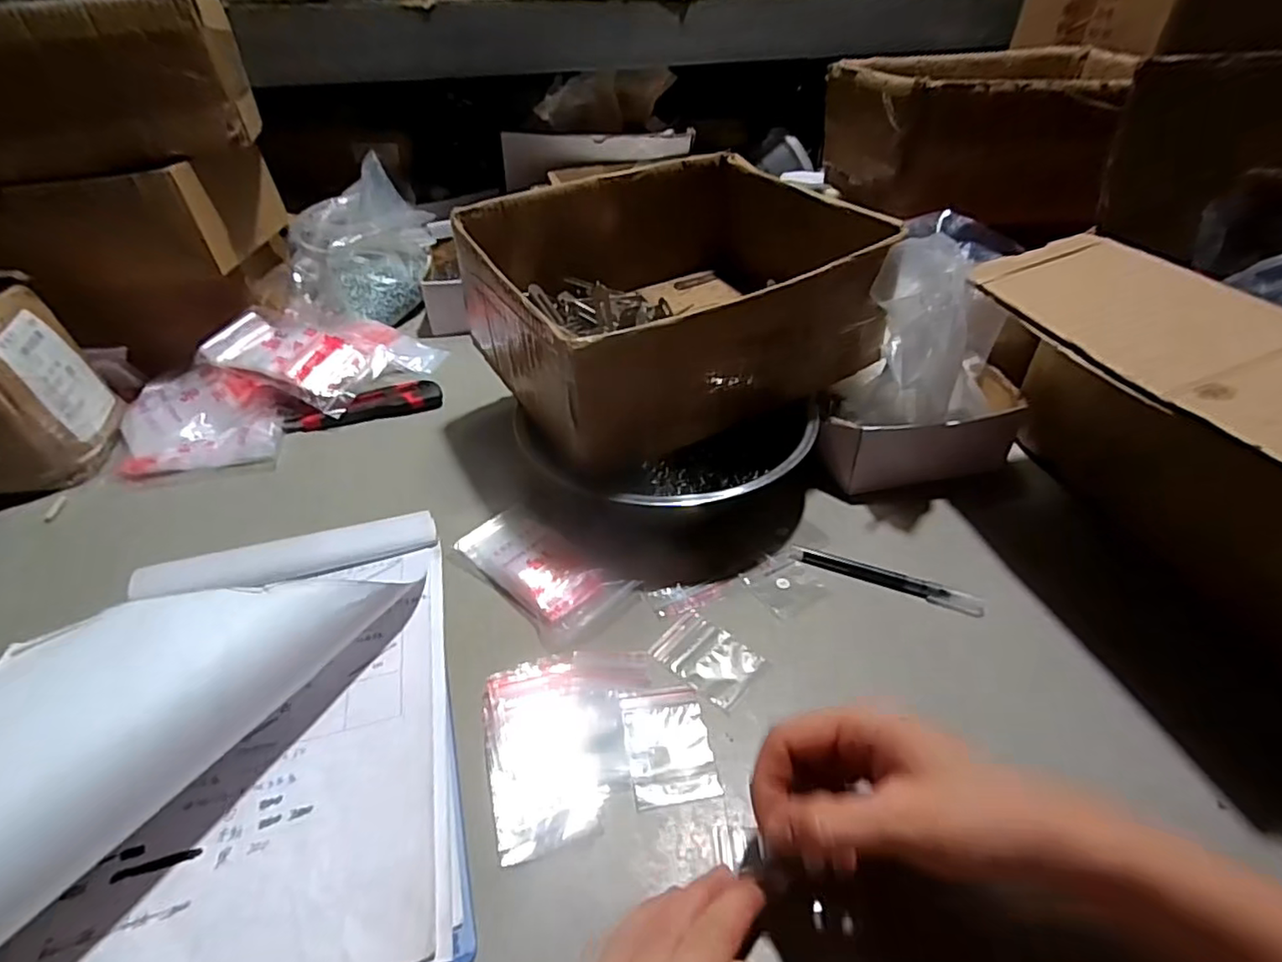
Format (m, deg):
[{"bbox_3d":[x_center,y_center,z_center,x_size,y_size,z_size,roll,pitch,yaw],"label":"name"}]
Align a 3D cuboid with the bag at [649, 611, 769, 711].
[{"bbox_3d":[0.046,0.120,0.422,0.066,0.004,0.047,30,48,32],"label":"bag"}]

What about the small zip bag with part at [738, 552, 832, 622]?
[{"bbox_3d":[0.110,0.078,0.471,0.050,0.005,0.049,-23,44,-25],"label":"small zip bag with part"}]

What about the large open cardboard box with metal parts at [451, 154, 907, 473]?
[{"bbox_3d":[0.018,-0.166,0.551,0.302,0.142,0.274,-23,44,-23],"label":"large open cardboard box with metal parts"}]

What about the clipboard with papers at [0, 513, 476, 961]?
[{"bbox_3d":[-0.232,0.115,0.347,0.225,0.105,0.310,-11,40,-13],"label":"clipboard with papers"}]

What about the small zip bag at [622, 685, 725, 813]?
[{"bbox_3d":[0.017,0.160,0.378,0.050,0.006,0.071,-6,39,-7],"label":"small zip bag"}]

